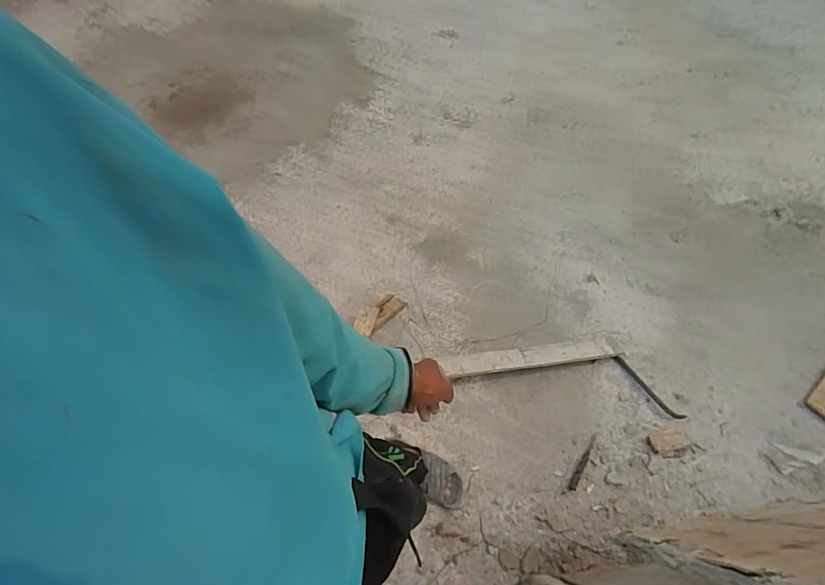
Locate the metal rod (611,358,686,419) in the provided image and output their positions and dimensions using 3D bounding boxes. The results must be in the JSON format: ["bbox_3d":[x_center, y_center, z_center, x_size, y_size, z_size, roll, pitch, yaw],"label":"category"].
[{"bbox_3d":[0.729,0.298,1.409,0.031,0.021,0.250,-35,66,-14],"label":"metal rod"}]

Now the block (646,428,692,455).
[{"bbox_3d":[0.746,0.425,1.312,0.120,0.013,0.060,-13,61,-2],"label":"block"}]

